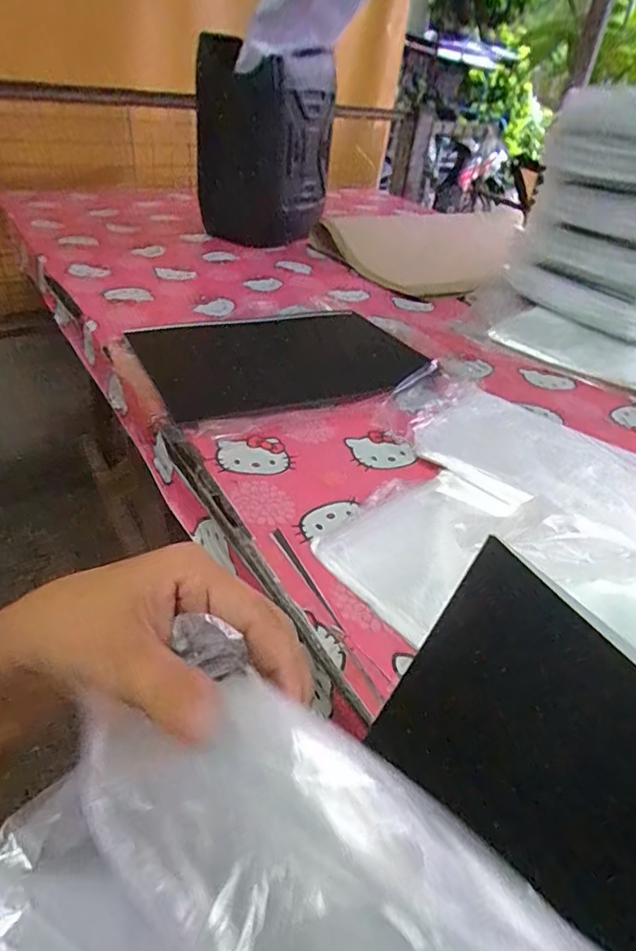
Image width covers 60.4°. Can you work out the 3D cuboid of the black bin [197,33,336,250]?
[{"bbox_3d":[-0.115,-0.700,1.187,0.289,0.349,0.225,0,38,-9],"label":"black bin"}]

